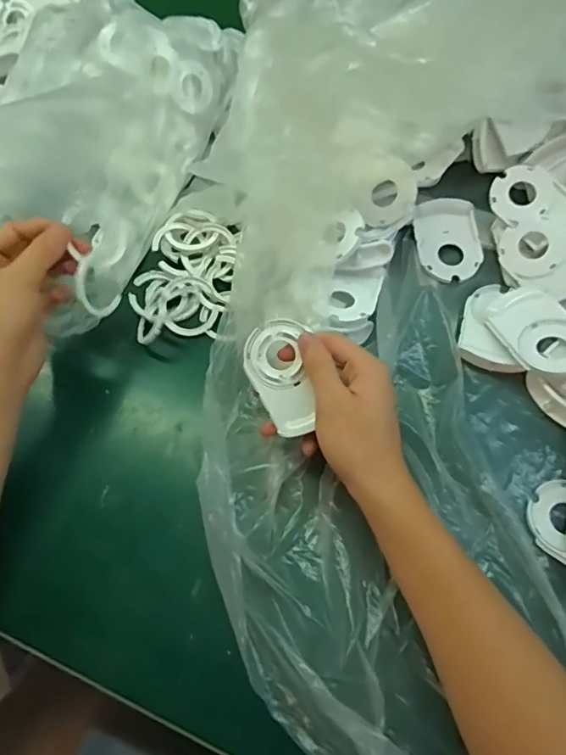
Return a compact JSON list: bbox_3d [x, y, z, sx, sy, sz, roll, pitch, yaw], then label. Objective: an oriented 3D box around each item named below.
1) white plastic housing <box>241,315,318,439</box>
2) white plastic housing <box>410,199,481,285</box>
[{"bbox_3d":[-0.001,0.001,0.373,0.045,0.017,0.084,-15,81,-4],"label":"white plastic housing"},{"bbox_3d":[0.152,-0.125,0.463,0.058,0.016,0.078,-4,65,1],"label":"white plastic housing"}]

